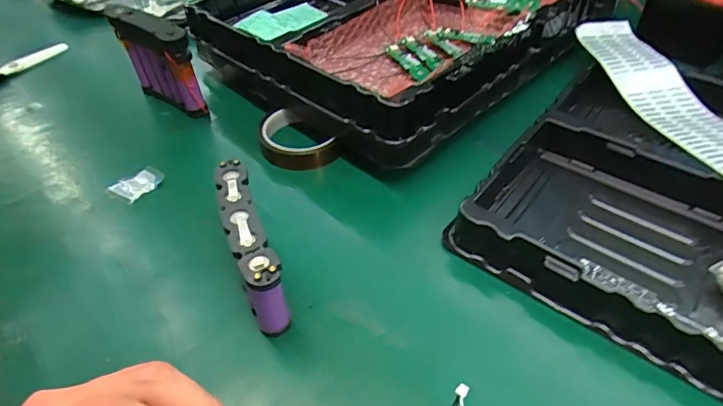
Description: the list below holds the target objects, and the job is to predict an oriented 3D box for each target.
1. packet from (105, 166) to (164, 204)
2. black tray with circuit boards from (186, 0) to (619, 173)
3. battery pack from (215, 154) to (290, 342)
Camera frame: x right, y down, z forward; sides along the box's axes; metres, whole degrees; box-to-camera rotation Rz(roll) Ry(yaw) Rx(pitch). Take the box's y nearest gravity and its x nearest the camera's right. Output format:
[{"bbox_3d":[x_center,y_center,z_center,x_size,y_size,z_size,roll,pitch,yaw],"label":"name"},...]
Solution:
[{"bbox_3d":[-0.219,-0.017,0.457,0.034,0.014,0.047,30,53,29],"label":"packet"},{"bbox_3d":[0.076,-0.247,0.612,0.482,0.098,0.358,-34,52,-28],"label":"black tray with circuit boards"},{"bbox_3d":[-0.080,0.037,0.347,0.029,0.080,0.121,-17,46,-14],"label":"battery pack"}]

